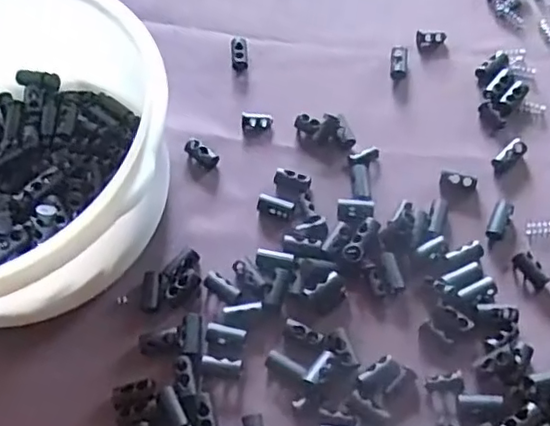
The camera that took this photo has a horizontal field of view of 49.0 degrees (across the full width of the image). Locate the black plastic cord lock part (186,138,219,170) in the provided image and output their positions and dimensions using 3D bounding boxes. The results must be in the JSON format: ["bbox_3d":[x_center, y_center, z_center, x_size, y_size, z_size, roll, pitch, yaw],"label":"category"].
[{"bbox_3d":[-0.038,-0.031,0.316,0.020,0.006,0.009,40,73,19],"label":"black plastic cord lock part"}]

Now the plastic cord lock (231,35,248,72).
[{"bbox_3d":[-0.020,-0.092,0.345,0.009,0.006,0.023,-4,65,2],"label":"plastic cord lock"}]

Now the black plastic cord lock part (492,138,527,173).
[{"bbox_3d":[0.120,-0.029,0.308,0.019,0.007,0.008,-38,68,-13],"label":"black plastic cord lock part"}]

